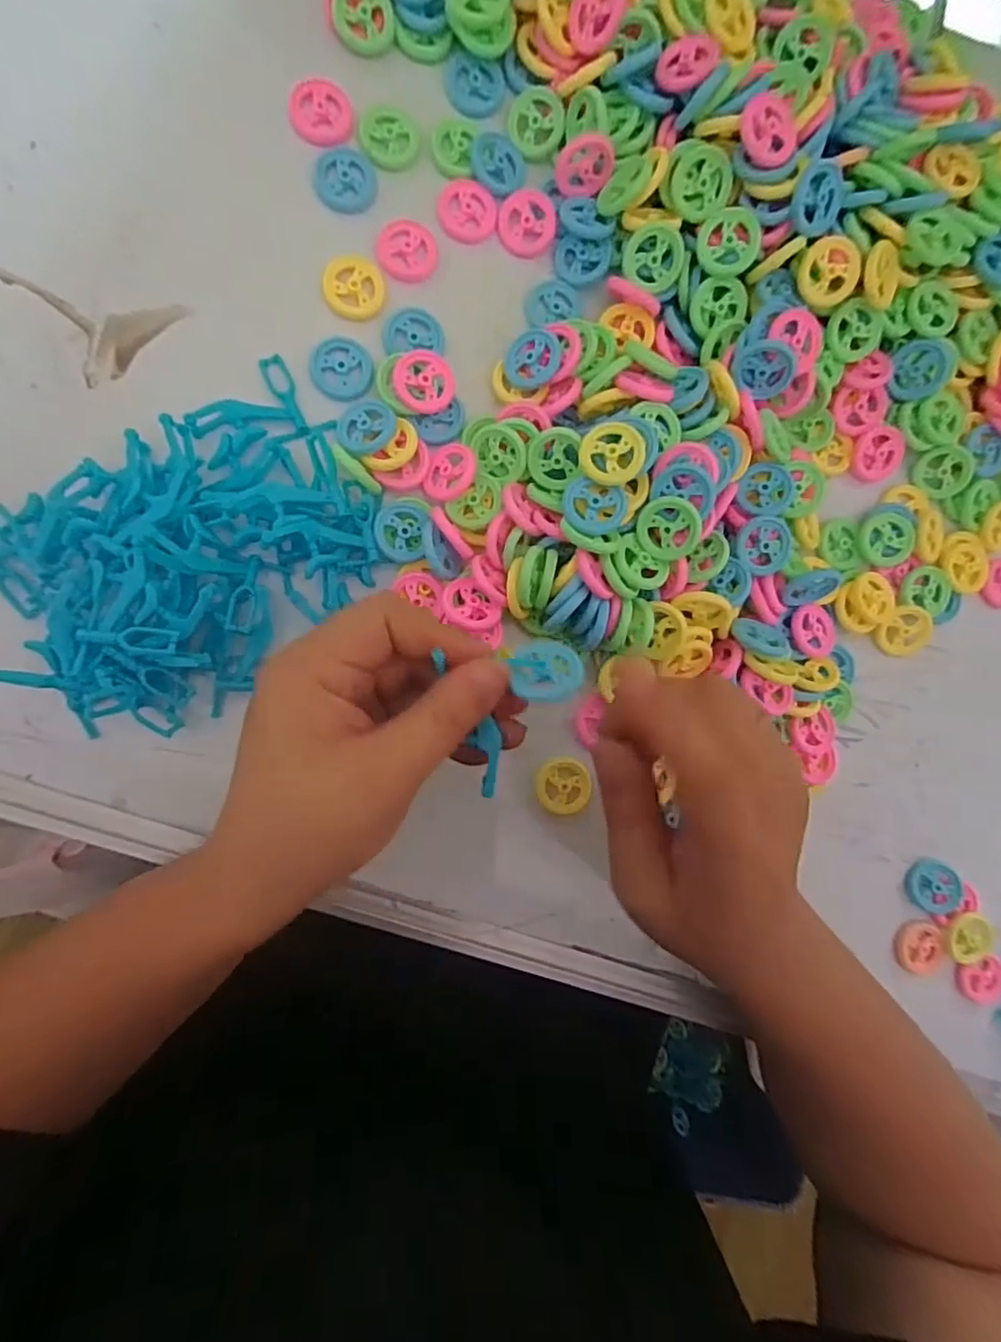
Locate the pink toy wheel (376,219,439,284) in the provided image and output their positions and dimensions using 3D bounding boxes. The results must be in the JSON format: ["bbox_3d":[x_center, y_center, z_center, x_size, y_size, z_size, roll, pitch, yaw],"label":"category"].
[{"bbox_3d":[-0.047,-0.212,0.298,0.030,0.004,0.030,0,90,-10],"label":"pink toy wheel"}]

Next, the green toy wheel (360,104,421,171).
[{"bbox_3d":[-0.055,-0.267,0.296,0.030,0.004,0.031,0,90,-10],"label":"green toy wheel"}]

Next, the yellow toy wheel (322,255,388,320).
[{"bbox_3d":[-0.072,-0.190,0.294,0.029,0.004,0.031,0,90,-10],"label":"yellow toy wheel"}]

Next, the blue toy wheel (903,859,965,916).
[{"bbox_3d":[0.251,0.125,0.345,0.031,0.007,0.031,-1,85,8],"label":"blue toy wheel"}]

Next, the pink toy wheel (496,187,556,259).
[{"bbox_3d":[0.014,-0.234,0.309,0.030,0.004,0.034,11,88,-10],"label":"pink toy wheel"}]

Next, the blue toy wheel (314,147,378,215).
[{"bbox_3d":[-0.076,-0.243,0.293,0.029,0.004,0.031,0,90,-10],"label":"blue toy wheel"}]

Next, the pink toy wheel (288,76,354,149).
[{"bbox_3d":[-0.087,-0.274,0.290,0.030,0.004,0.032,0,90,-10],"label":"pink toy wheel"}]

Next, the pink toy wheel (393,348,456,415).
[{"bbox_3d":[-0.038,-0.143,0.295,0.029,0.010,0.031,0,90,-10],"label":"pink toy wheel"}]

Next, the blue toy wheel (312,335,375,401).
[{"bbox_3d":[-0.078,-0.149,0.292,0.029,0.004,0.031,0,90,-10],"label":"blue toy wheel"}]

